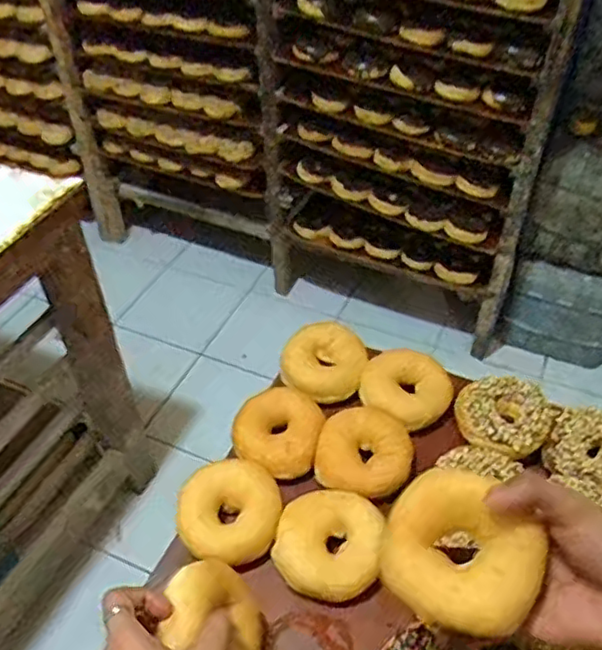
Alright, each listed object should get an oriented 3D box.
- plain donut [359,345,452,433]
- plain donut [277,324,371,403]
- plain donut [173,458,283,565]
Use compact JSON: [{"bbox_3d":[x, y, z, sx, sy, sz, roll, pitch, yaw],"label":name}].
[{"bbox_3d":[0.111,0.063,0.670,0.080,0.028,0.099,-31,53,-28],"label":"plain donut"},{"bbox_3d":[0.025,0.042,0.717,0.092,0.035,0.092,4,44,3],"label":"plain donut"},{"bbox_3d":[-0.065,0.165,0.579,0.092,0.032,0.081,-3,45,-5],"label":"plain donut"}]

